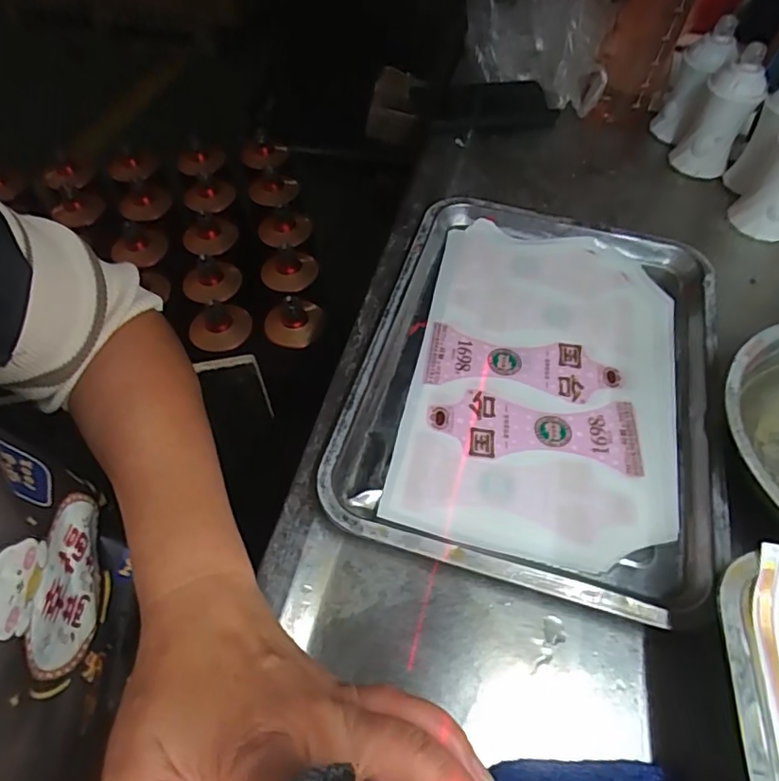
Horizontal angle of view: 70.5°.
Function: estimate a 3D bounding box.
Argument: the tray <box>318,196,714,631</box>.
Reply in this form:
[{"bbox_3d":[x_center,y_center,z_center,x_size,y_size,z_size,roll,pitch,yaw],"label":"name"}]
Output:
[{"bbox_3d":[0.113,-0.020,0.421,0.247,0.033,0.337,12,58,13],"label":"tray"}]

